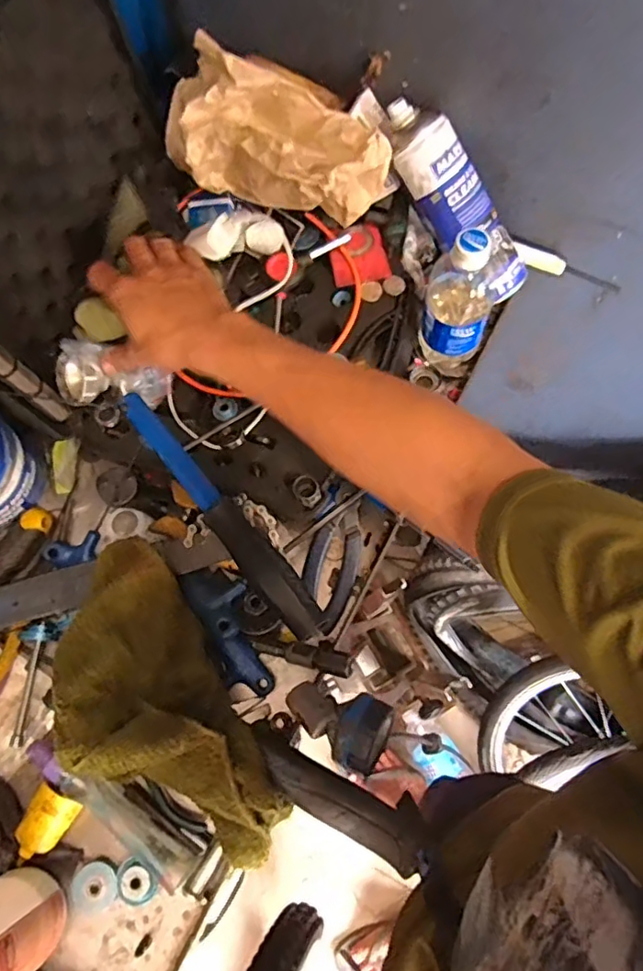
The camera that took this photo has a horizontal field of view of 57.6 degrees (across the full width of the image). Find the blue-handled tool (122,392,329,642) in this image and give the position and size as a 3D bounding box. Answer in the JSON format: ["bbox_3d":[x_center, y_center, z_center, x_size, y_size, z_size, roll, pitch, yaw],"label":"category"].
[{"bbox_3d":[-0.091,0.019,0.514,0.030,0.048,0.277,-38,77,-11],"label":"blue-handled tool"}]

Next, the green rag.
[{"bbox_3d":[-0.139,0.188,0.487,0.124,0.096,0.278,-28,75,-9],"label":"green rag"}]

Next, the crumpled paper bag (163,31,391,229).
[{"bbox_3d":[-0.040,-0.302,0.522,0.191,0.118,0.060,16,73,5],"label":"crumpled paper bag"}]

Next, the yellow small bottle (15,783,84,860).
[{"bbox_3d":[-0.229,0.281,0.489,0.035,0.033,0.055,31,75,9],"label":"yellow small bottle"}]

